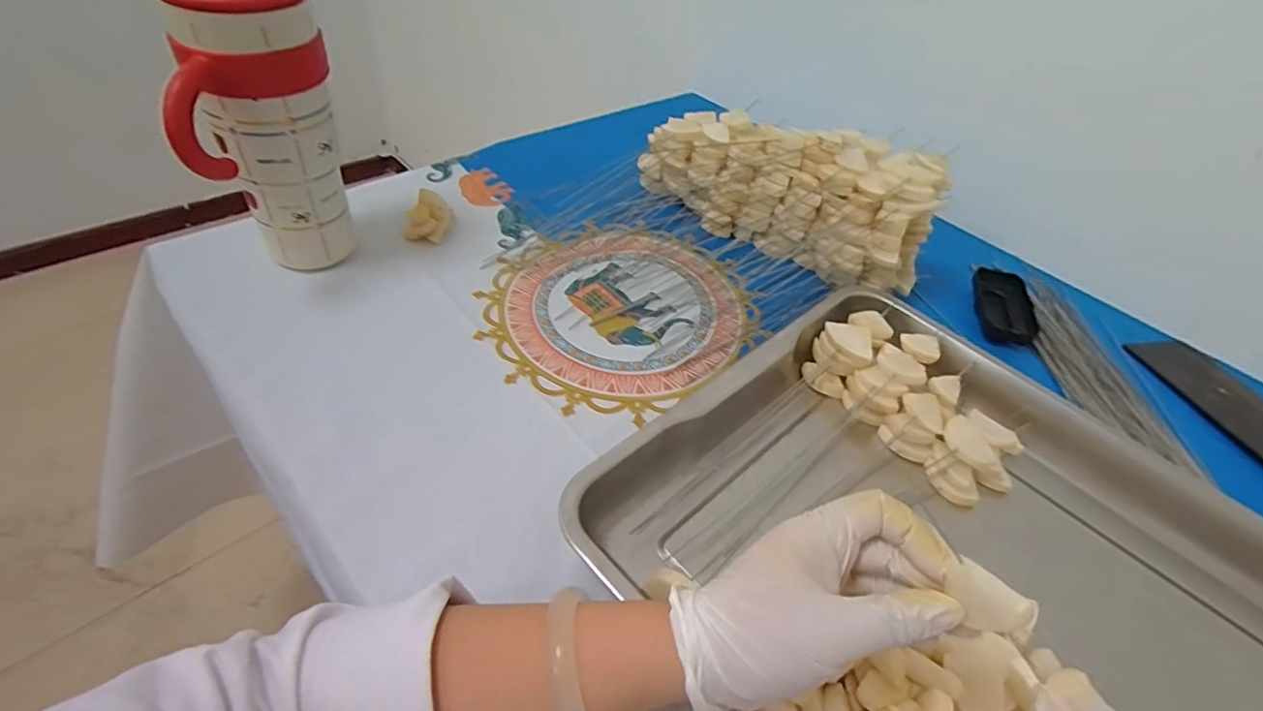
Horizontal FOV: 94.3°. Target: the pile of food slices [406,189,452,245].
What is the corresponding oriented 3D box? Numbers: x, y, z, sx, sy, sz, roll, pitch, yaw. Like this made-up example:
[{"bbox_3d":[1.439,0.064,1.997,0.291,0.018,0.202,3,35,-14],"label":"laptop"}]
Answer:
[{"bbox_3d":[-0.223,-0.151,0.646,0.049,0.038,0.061,-7,48,-13],"label":"pile of food slices"}]

